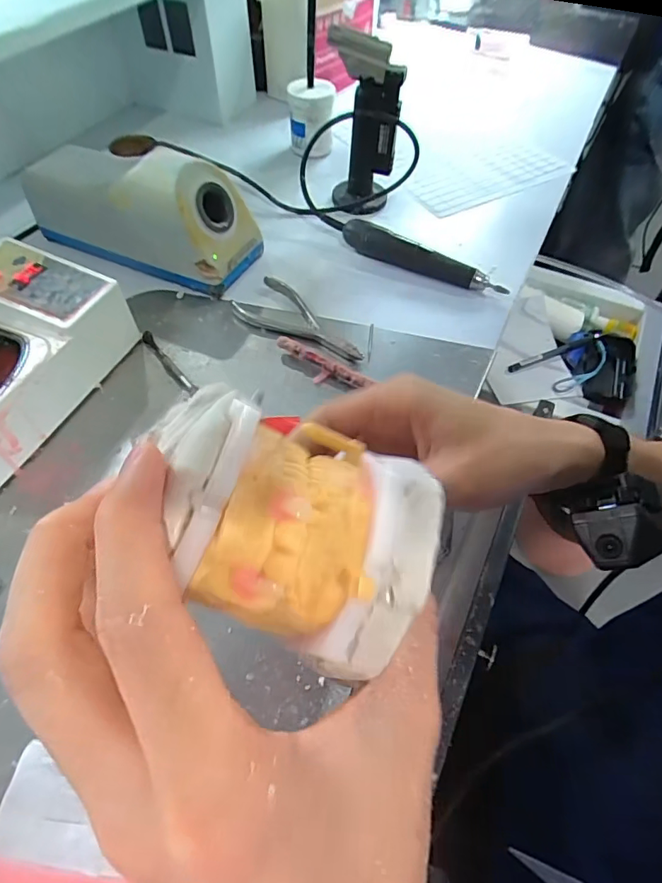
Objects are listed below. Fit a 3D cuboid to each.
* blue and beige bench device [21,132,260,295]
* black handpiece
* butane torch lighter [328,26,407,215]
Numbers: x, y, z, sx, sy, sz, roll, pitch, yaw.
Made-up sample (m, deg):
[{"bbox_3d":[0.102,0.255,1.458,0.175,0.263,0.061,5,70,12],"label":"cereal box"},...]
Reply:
[{"bbox_3d":[-0.177,-0.218,0.455,0.204,0.092,0.087,22,58,13],"label":"blue and beige bench device"},{"bbox_3d":[0.086,-0.175,0.472,0.163,0.026,0.026,28,59,17],"label":"black handpiece"},{"bbox_3d":[0.035,-0.315,0.486,0.063,0.149,0.056,9,56,5],"label":"butane torch lighter"}]

